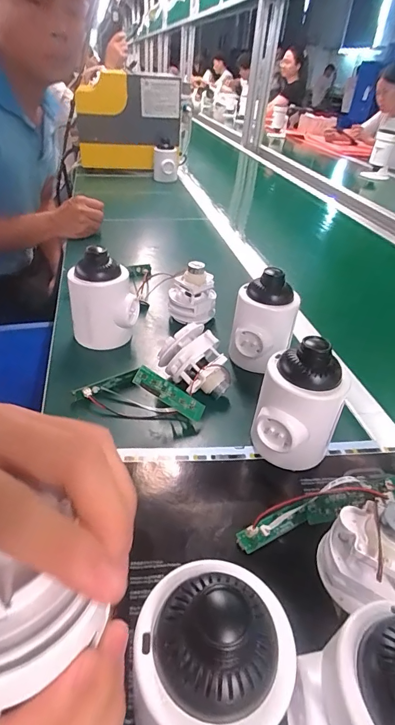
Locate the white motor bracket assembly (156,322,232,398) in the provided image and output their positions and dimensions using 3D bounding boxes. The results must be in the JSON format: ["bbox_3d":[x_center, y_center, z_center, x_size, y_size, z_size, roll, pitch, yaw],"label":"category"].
[{"bbox_3d":[-0.003,0.003,0.449,0.064,0.078,0.063,-15,40,-26],"label":"white motor bracket assembly"}]

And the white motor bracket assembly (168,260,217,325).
[{"bbox_3d":[-0.008,-0.098,0.581,0.069,0.094,0.054,3,36,-1],"label":"white motor bracket assembly"}]

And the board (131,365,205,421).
[{"bbox_3d":[-0.028,0.033,0.404,0.083,0.005,0.022,34,68,-20],"label":"board"}]

